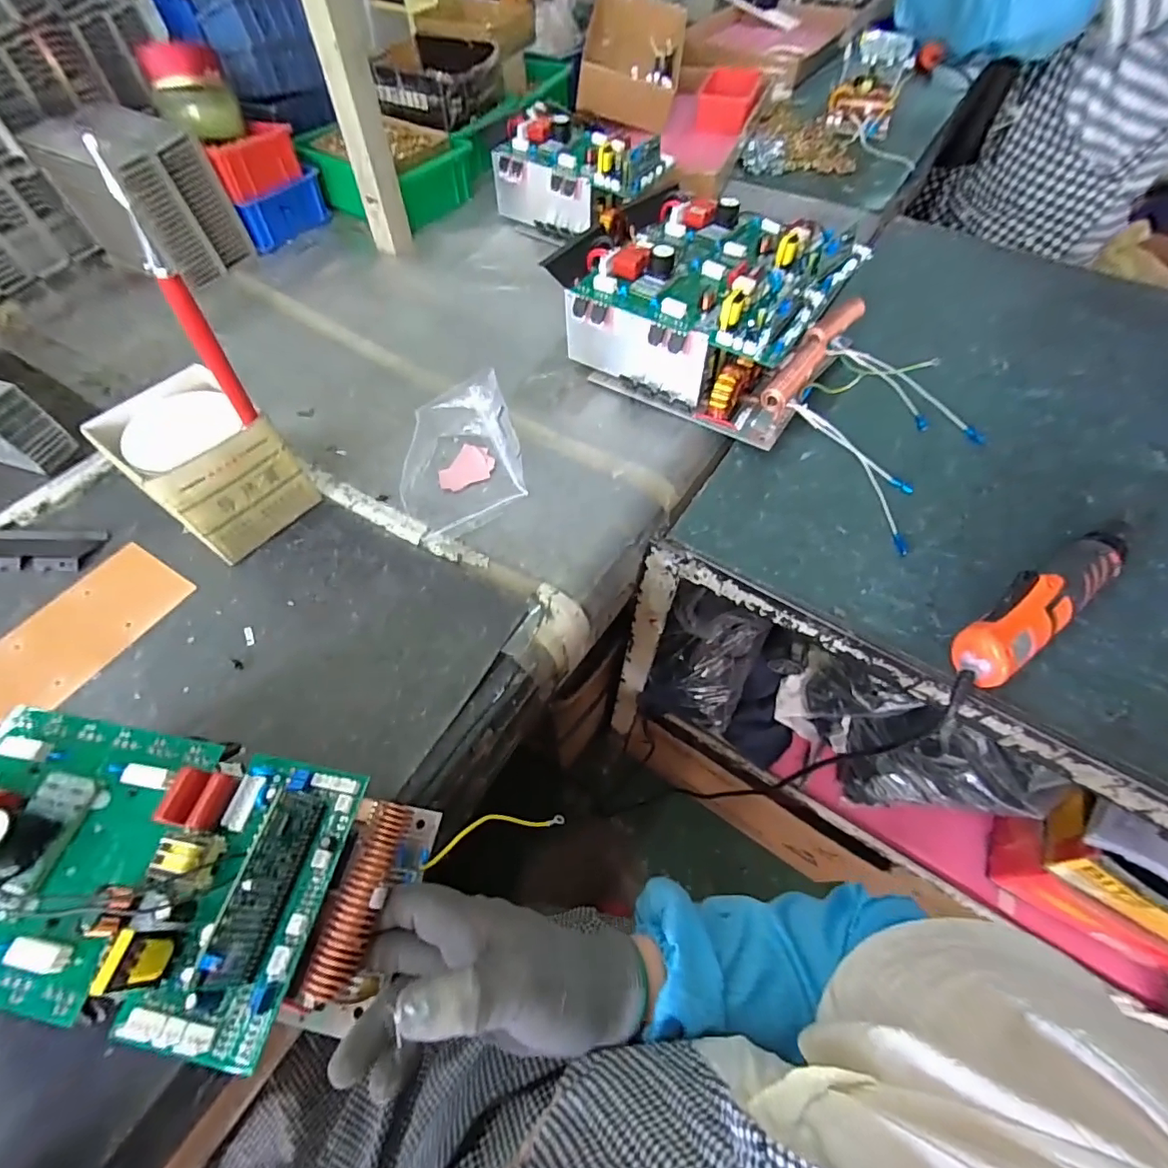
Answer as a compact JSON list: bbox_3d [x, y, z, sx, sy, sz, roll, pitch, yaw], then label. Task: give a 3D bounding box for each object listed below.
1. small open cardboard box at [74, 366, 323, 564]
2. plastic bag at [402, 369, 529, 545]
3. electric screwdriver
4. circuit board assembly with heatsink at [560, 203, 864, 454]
[{"bbox_3d":[-0.335,-0.105,0.468,0.115,0.105,0.106,33,63,19],"label":"small open cardboard box"},{"bbox_3d":[-0.123,-0.128,0.497,0.119,0.085,0.143,-17,60,-11],"label":"plastic bag"},{"bbox_3d":[0.390,0.014,0.440,0.238,0.047,0.050,-30,62,-18],"label":"electric screwdriver"},{"bbox_3d":[0.152,-0.317,0.593,0.271,0.128,0.266,29,62,17],"label":"circuit board assembly with heatsink"}]

